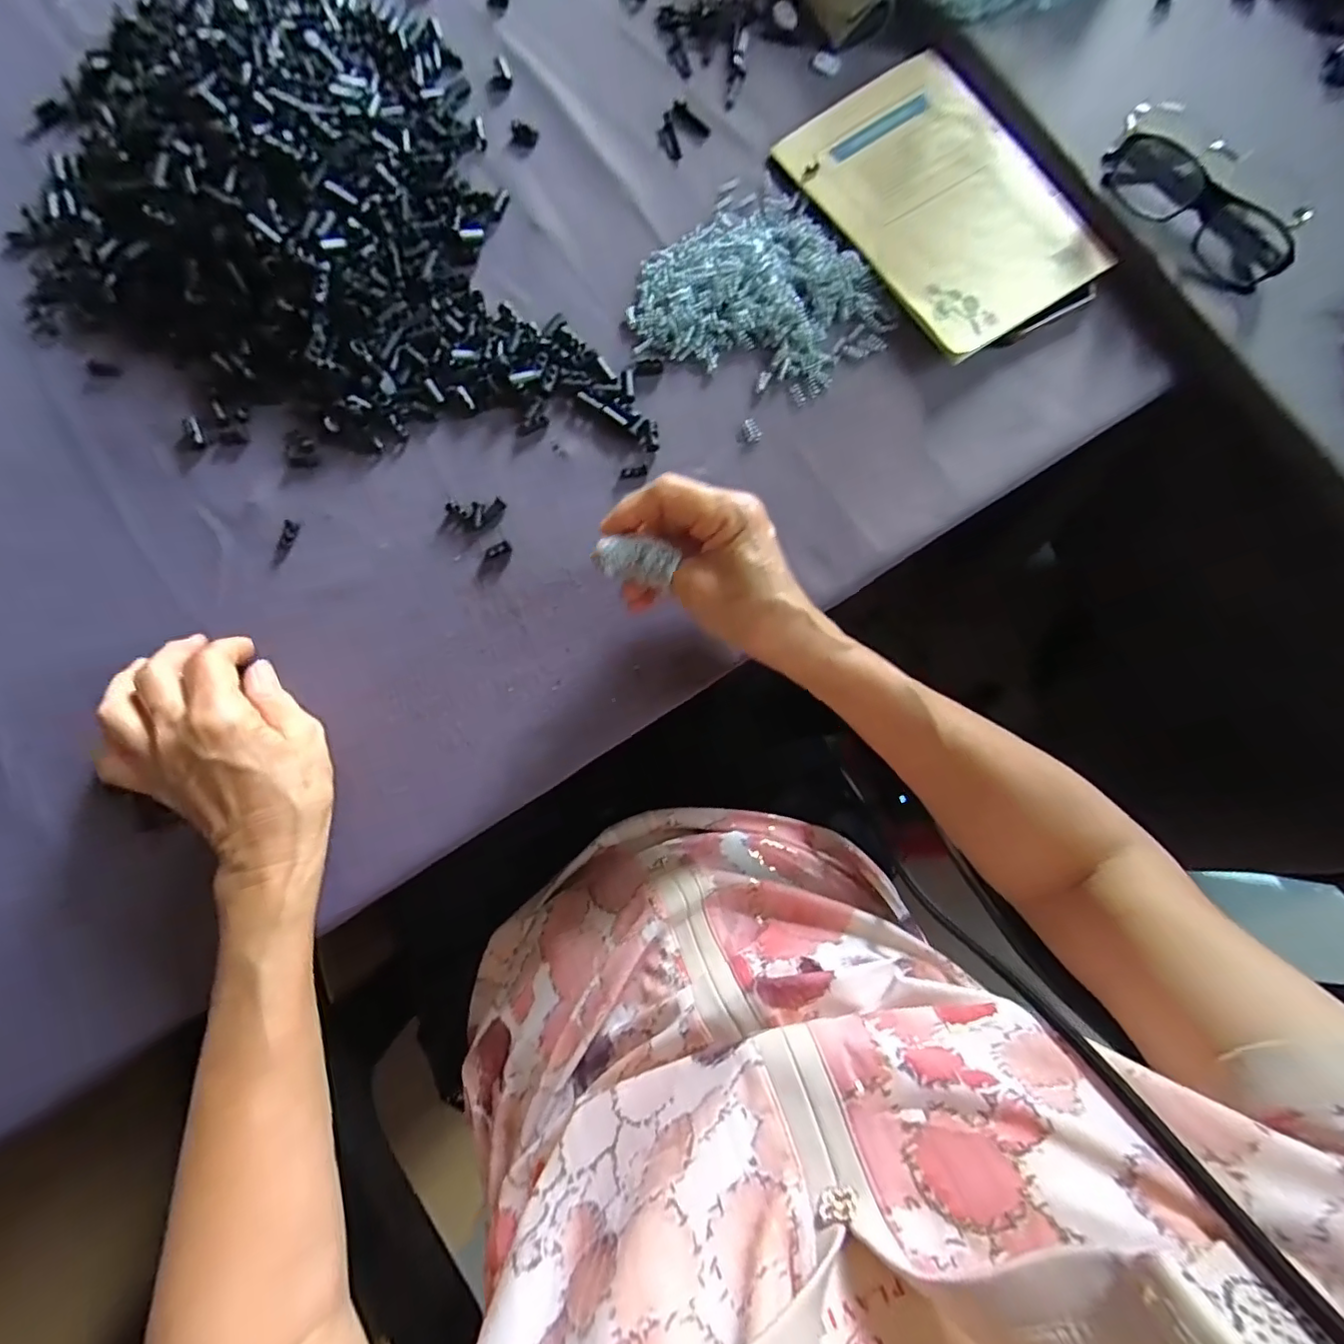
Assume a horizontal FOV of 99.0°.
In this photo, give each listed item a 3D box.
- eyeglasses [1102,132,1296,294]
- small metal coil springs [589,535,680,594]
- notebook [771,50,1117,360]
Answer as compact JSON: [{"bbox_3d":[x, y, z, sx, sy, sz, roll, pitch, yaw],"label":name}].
[{"bbox_3d":[0.342,-0.303,0.375,0.131,0.028,0.049,40,82,5],"label":"eyeglasses"},{"bbox_3d":[-0.018,-0.056,0.288,0.041,0.014,0.020,15,80,1],"label":"small metal coil springs"},{"bbox_3d":[0.184,-0.325,0.393,0.146,0.014,0.208,-34,82,-7],"label":"notebook"}]

